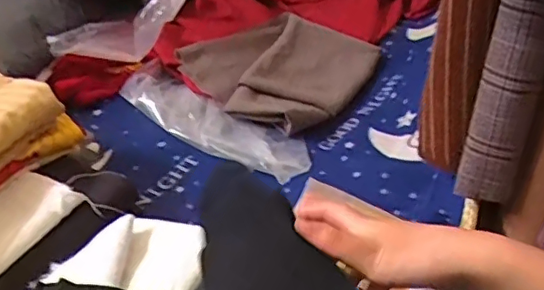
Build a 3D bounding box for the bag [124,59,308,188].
[{"bbox_3d":[-0.093,-0.038,0.832,0.332,0.029,0.097,26,39,25],"label":"bag"}]

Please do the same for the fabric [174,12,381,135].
[{"bbox_3d":[0.028,-0.134,0.931,0.232,0.061,0.306,30,41,29],"label":"fabric"}]

